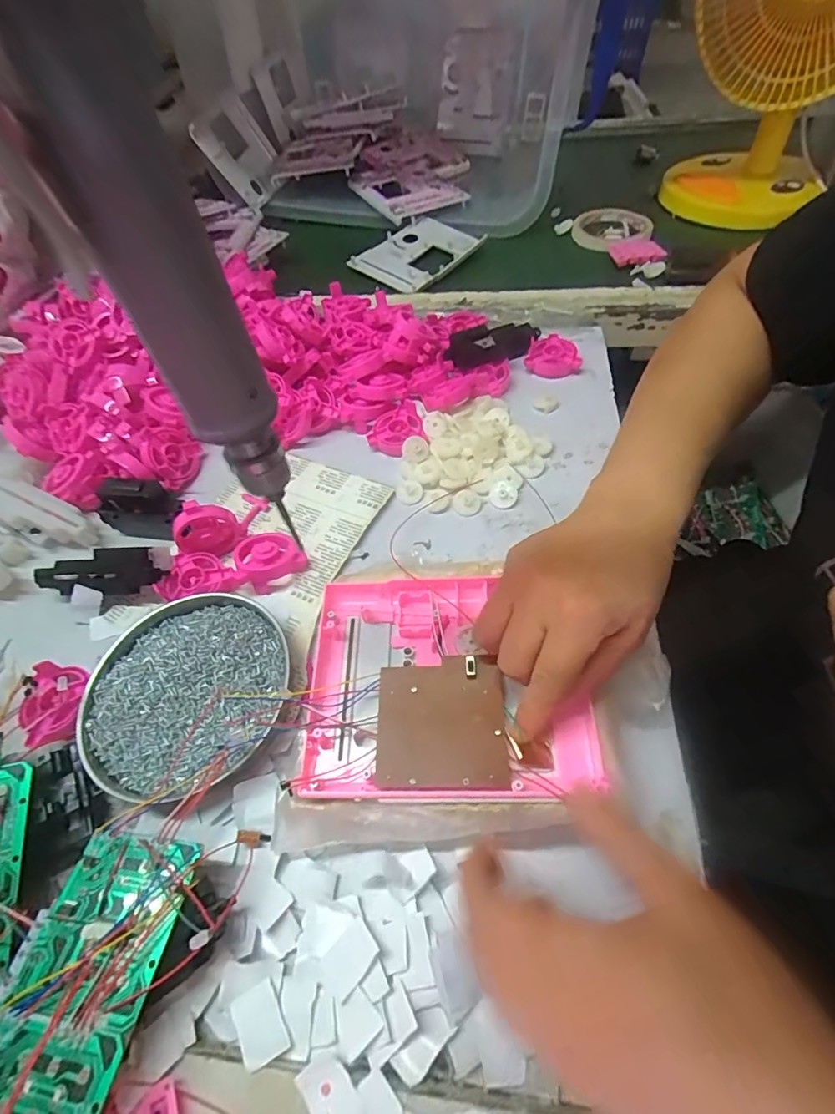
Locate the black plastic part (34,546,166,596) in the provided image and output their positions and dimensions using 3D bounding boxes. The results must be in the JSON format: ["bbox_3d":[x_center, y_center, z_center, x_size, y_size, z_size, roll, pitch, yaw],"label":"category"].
[{"bbox_3d":[-0.246,0.012,0.375,0.096,0.009,0.034,-3,79,6],"label":"black plastic part"}]

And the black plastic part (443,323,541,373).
[{"bbox_3d":[0.079,-0.219,0.497,0.104,0.020,0.038,-18,58,-9],"label":"black plastic part"}]

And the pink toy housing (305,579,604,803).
[{"bbox_3d":[0.013,0.080,0.309,0.170,0.045,0.134,-2,56,1],"label":"pink toy housing"}]

